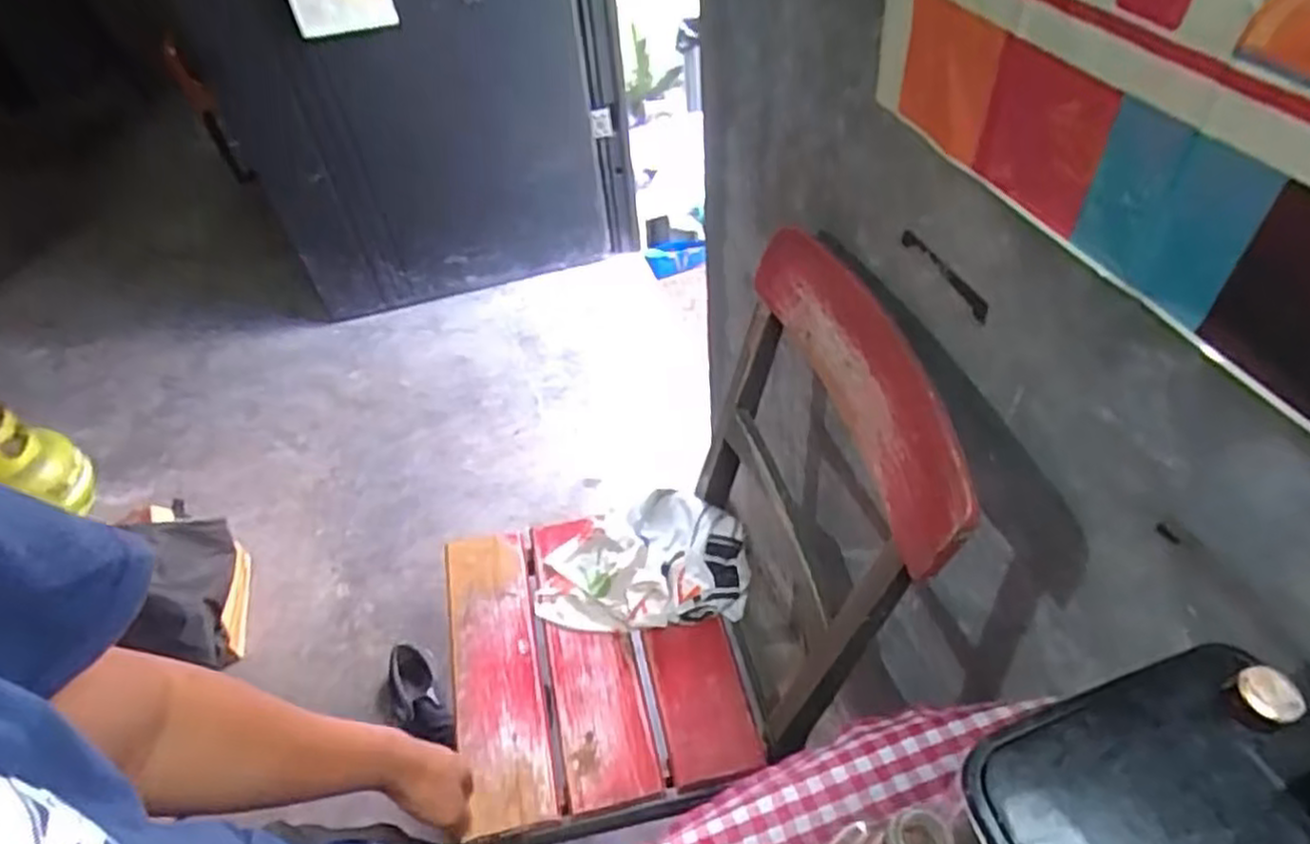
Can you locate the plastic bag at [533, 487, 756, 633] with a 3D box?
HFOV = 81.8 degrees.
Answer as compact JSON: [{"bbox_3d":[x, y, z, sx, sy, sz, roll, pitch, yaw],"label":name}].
[{"bbox_3d":[-0.019,0.194,1.050,0.283,0.056,0.182,-6,48,1],"label":"plastic bag"}]

